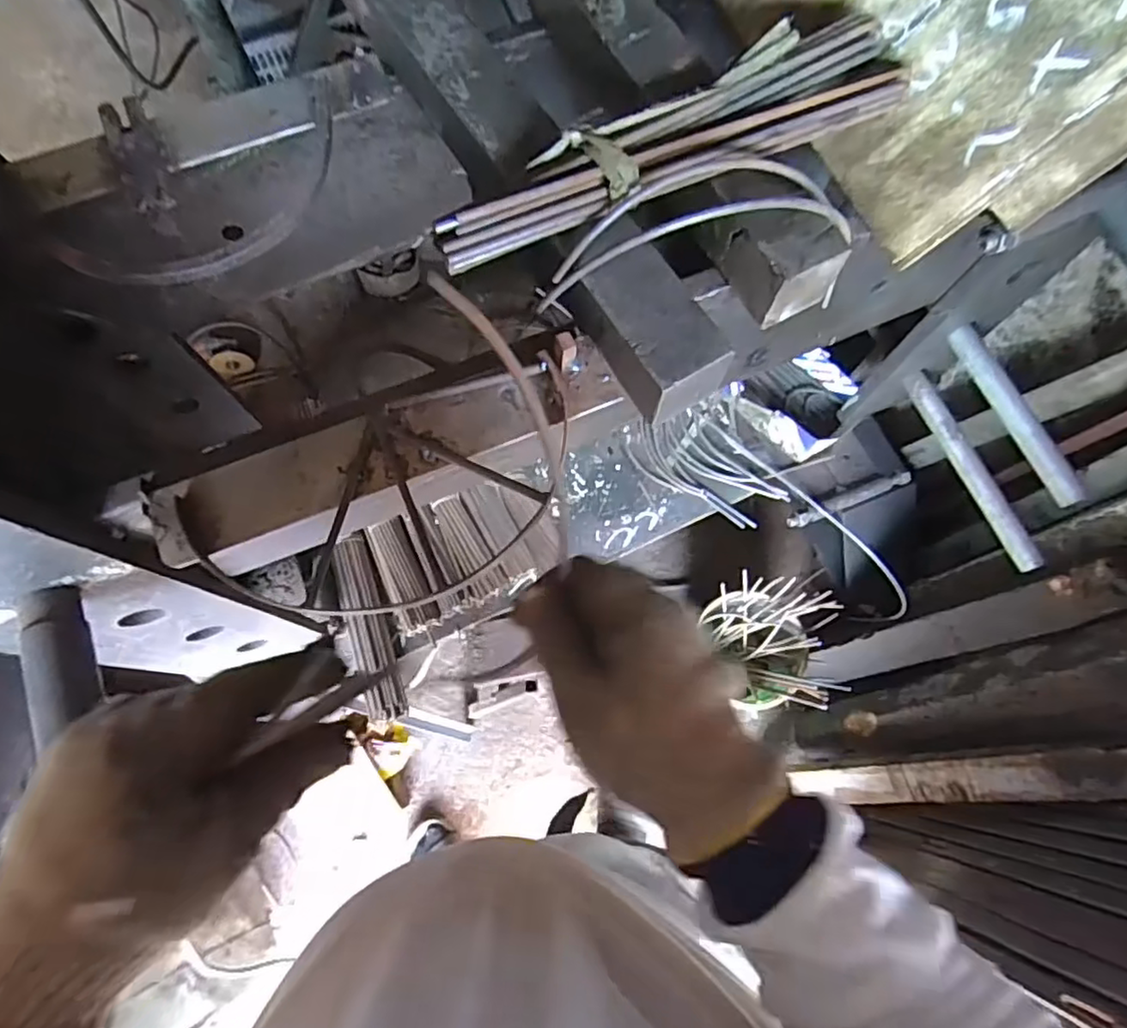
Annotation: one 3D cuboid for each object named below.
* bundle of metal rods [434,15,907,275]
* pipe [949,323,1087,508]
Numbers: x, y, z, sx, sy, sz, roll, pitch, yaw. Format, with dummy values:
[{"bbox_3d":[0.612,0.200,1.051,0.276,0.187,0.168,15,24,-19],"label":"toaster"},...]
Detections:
[{"bbox_3d":[0.070,-0.227,0.383,0.319,0.027,0.061,-26,75,-8],"label":"bundle of metal rods"},{"bbox_3d":[0.468,-0.104,0.664,0.026,0.028,0.209,-20,74,-6],"label":"pipe"}]

